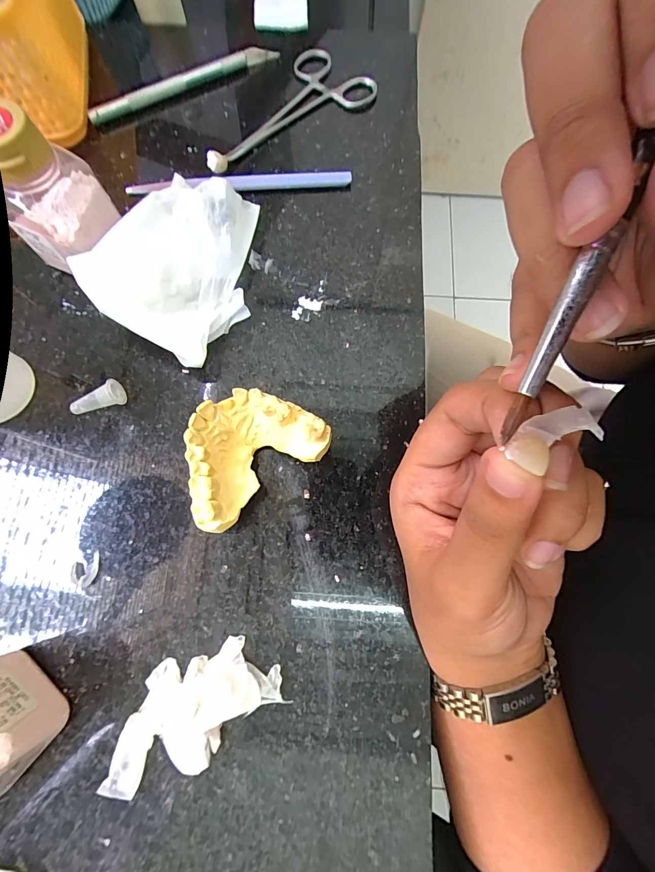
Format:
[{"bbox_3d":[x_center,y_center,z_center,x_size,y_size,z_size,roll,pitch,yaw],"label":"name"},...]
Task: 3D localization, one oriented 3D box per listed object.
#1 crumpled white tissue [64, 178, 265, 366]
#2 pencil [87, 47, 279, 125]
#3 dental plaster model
[{"bbox_3d":[-0.076,-0.094,0.203,0.074,0.029,0.097,29,76,7],"label":"crumpled white tissue"},{"bbox_3d":[-0.096,-0.241,0.253,0.135,0.013,0.008,-29,76,-9],"label":"pencil"},{"bbox_3d":[-0.038,0.006,0.176,0.066,0.027,0.049,-37,78,-10],"label":"dental plaster model"}]

